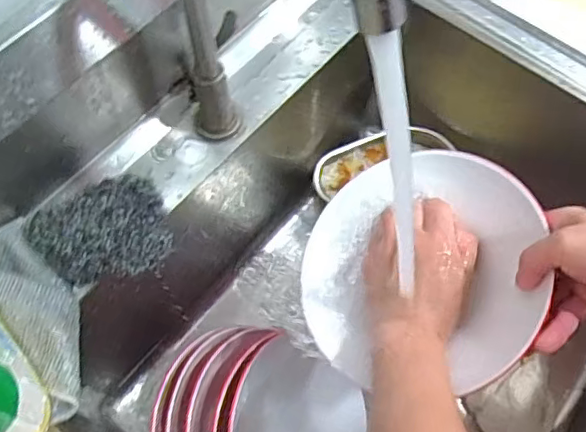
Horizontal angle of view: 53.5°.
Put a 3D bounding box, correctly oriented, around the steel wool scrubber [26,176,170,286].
[{"bbox_3d":[-0.152,0.007,0.455,0.098,0.028,0.086,-18,66,-9],"label":"steel wool scrubber"}]

